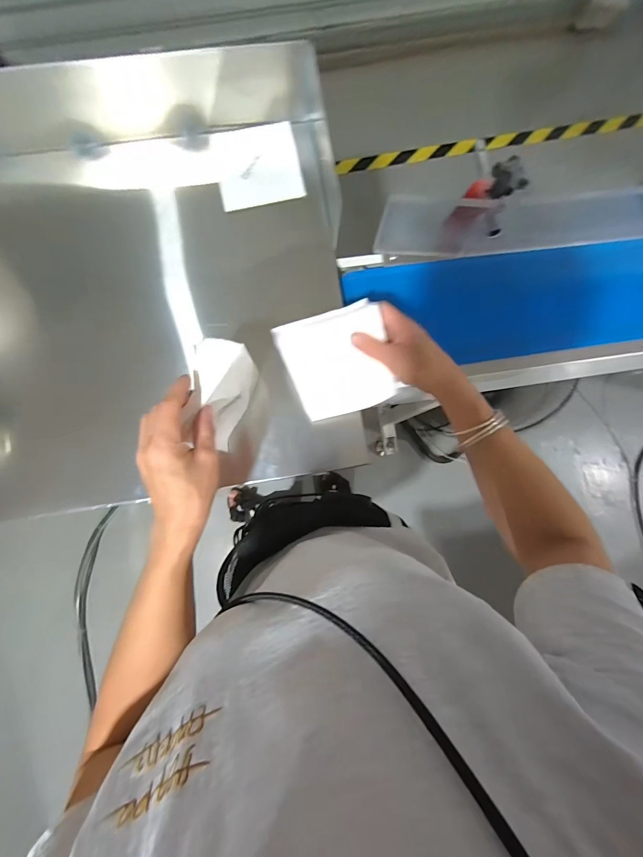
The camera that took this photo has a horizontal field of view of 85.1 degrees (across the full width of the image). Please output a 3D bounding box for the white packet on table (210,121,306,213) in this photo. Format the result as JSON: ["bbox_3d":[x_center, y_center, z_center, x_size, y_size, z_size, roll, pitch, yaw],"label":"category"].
[{"bbox_3d":[-0.092,-0.382,0.508,0.117,0.011,0.123,-12,81,-1],"label":"white packet on table"}]

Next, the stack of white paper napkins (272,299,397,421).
[{"bbox_3d":[0.019,-0.074,0.413,0.115,0.014,0.120,-15,112,8],"label":"stack of white paper napkins"}]

